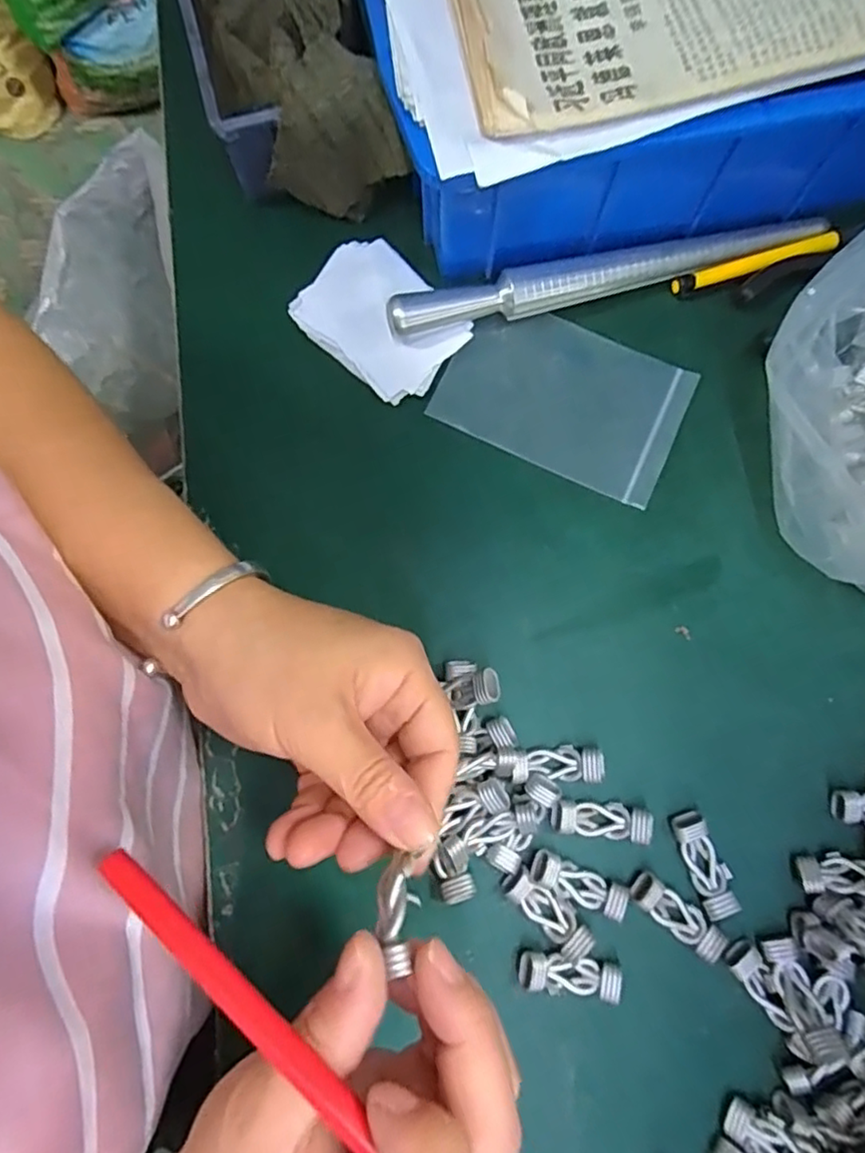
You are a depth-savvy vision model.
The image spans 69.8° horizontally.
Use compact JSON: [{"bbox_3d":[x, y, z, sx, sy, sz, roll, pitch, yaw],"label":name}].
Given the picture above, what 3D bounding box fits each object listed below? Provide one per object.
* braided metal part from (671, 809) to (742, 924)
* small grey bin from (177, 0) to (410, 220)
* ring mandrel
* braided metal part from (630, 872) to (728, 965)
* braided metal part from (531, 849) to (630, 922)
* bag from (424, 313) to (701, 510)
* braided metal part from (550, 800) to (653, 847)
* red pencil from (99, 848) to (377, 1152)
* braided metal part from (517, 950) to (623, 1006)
[{"bbox_3d":[0.124,0.130,0.280,0.017,0.009,0.045,-19,80,-3],"label":"braided metal part"},{"bbox_3d":[-0.075,-0.268,0.316,0.090,0.054,0.157,-14,79,-2],"label":"small grey bin"},{"bbox_3d":[0.091,-0.156,0.318,0.230,0.029,0.018,-17,79,-3],"label":"ring mandrel"},{"bbox_3d":[0.109,0.151,0.275,0.045,0.010,0.015,38,82,7],"label":"braided metal part"},{"bbox_3d":[0.066,0.138,0.275,0.045,0.010,0.015,26,80,5],"label":"braided metal part"},{"bbox_3d":[0.066,-0.092,0.321,0.121,0.008,0.077,23,82,3],"label":"bag"},{"bbox_3d":[0.076,0.112,0.283,0.044,0.009,0.015,6,79,1],"label":"braided metal part"},{"bbox_3d":[-0.031,0.134,0.164,0.169,0.005,0.008,36,82,15],"label":"red pencil"},{"bbox_3d":[0.060,0.176,0.272,0.045,0.013,0.016,10,79,2],"label":"braided metal part"}]

